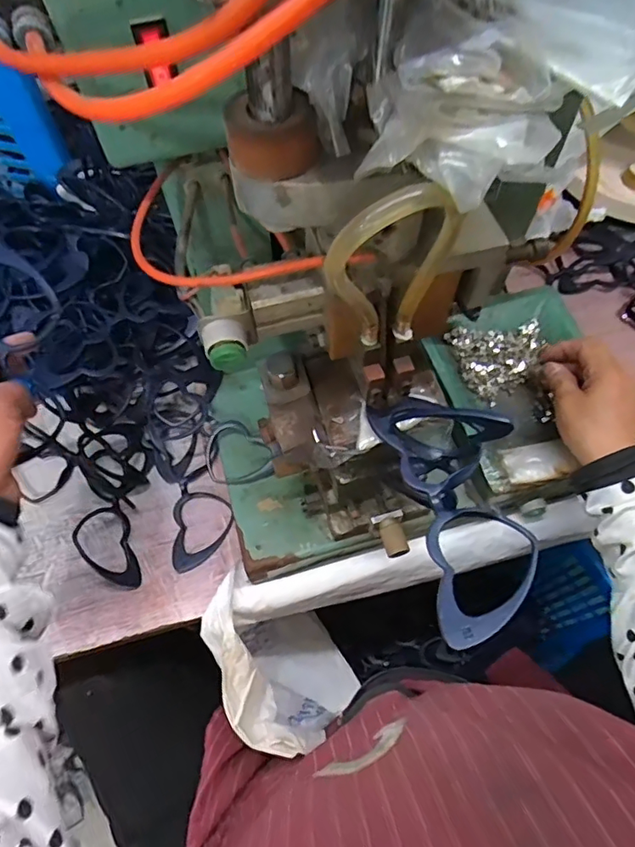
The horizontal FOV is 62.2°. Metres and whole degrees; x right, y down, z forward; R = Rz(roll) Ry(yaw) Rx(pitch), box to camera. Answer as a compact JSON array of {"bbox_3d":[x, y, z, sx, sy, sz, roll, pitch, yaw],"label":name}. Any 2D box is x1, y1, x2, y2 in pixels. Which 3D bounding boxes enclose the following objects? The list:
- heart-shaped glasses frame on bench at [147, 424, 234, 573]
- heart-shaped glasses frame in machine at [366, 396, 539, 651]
[{"bbox_3d":[-0.119,0.062,0.500,0.059,0.015,0.142,-16,64,-8],"label":"heart-shaped glasses frame on bench"},{"bbox_3d":[0.084,0.043,0.297,0.072,0.026,0.142,-12,63,-5],"label":"heart-shaped glasses frame in machine"}]

